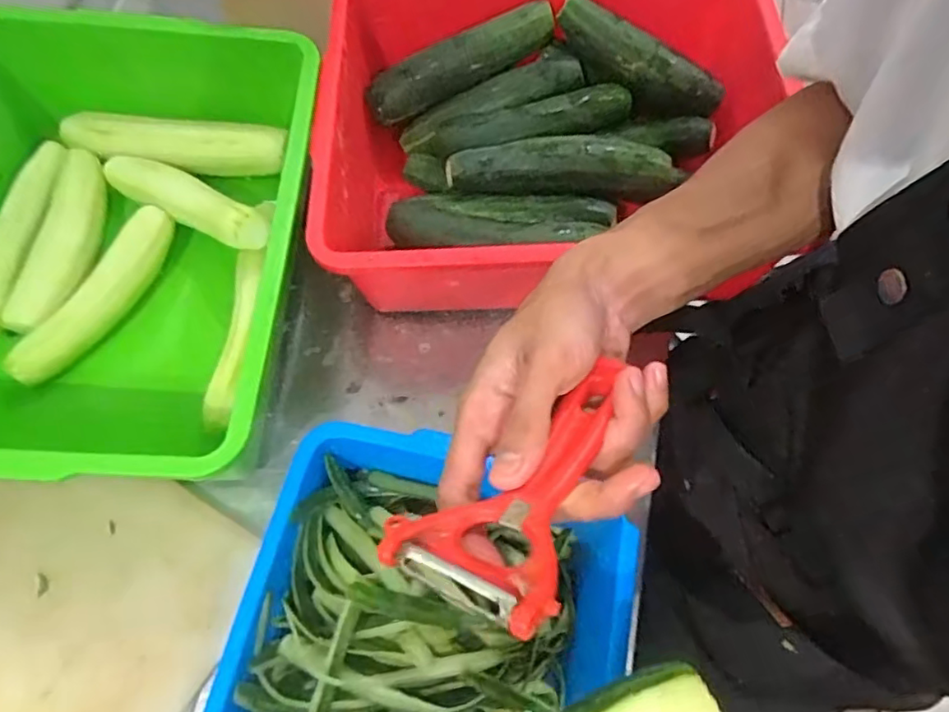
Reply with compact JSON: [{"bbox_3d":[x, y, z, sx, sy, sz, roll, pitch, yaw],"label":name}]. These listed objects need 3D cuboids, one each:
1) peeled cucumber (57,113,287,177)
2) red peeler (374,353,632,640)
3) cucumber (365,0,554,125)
[{"bbox_3d":[-0.282,-0.199,0.576,0.197,0.045,0.034,-1,66,-2],"label":"peeled cucumber"},{"bbox_3d":[0.027,0.047,0.257,0.062,0.029,0.137,35,46,13],"label":"red peeler"},{"bbox_3d":[-0.013,-0.281,0.577,0.189,0.037,0.039,-26,69,1],"label":"cucumber"}]

